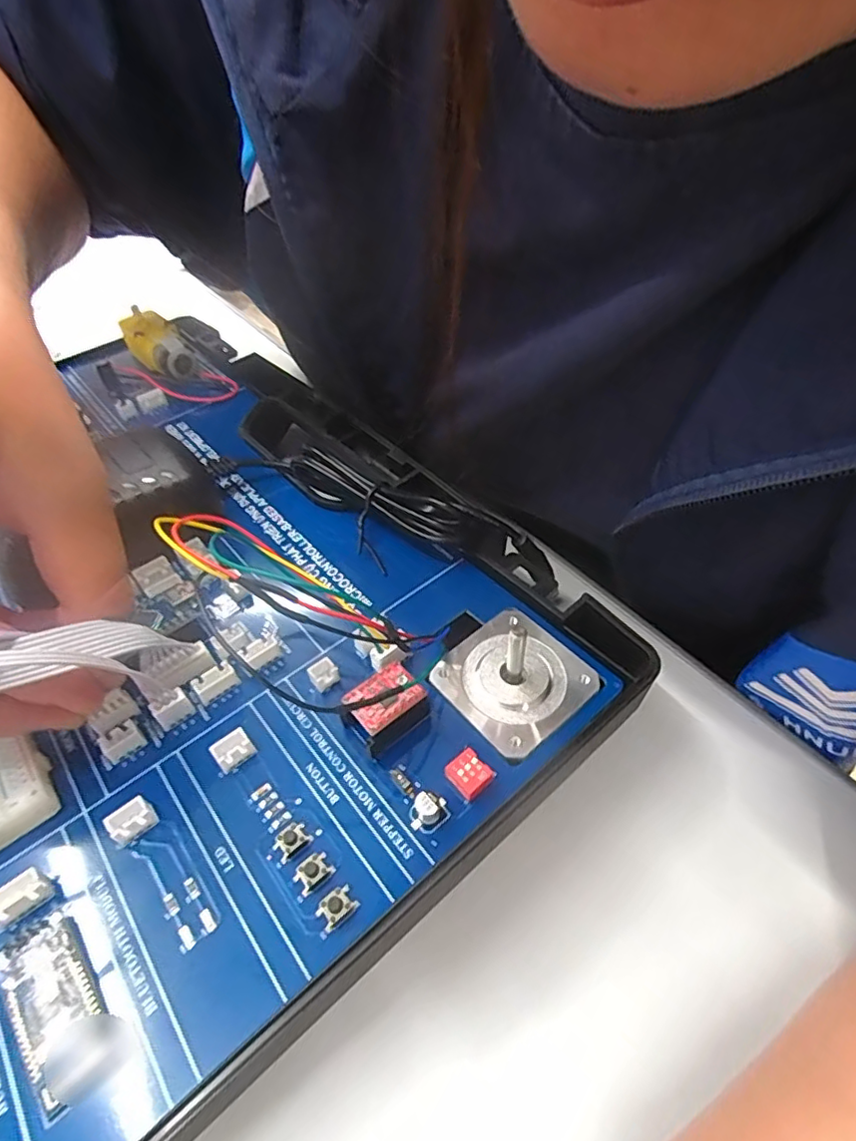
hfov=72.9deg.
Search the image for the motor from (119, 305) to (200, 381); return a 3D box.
[{"bbox_3d":[-0.150,-0.123,0.321,0.024,0.021,0.059,-32,53,-23],"label":"motor"}]

